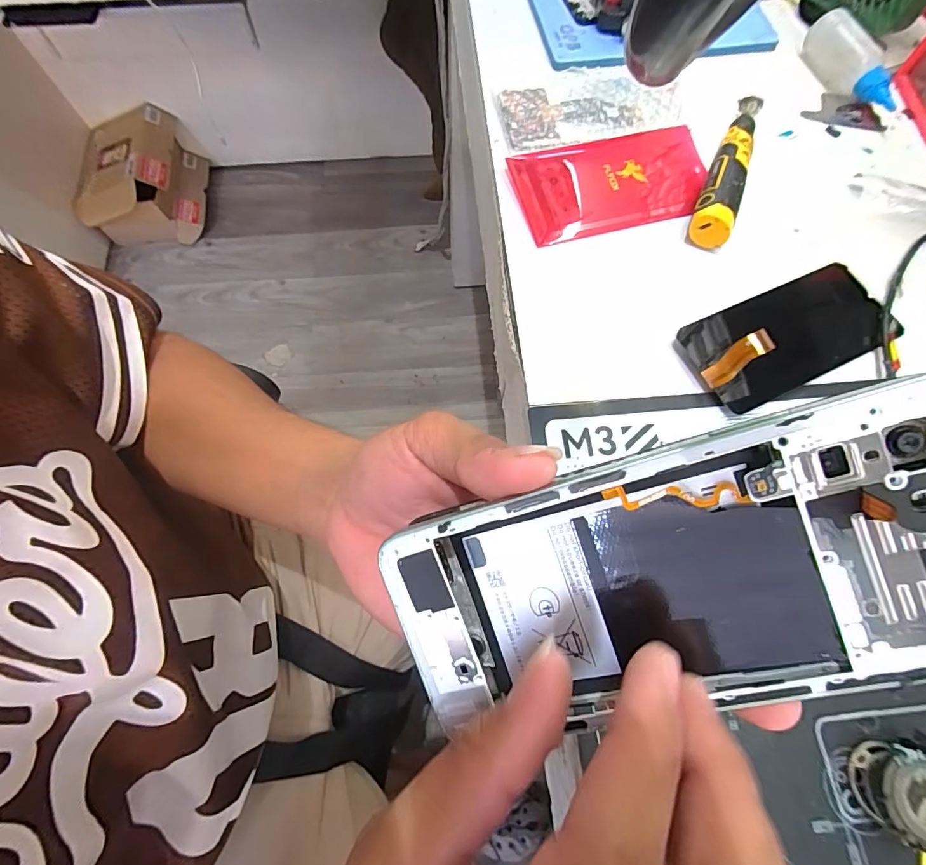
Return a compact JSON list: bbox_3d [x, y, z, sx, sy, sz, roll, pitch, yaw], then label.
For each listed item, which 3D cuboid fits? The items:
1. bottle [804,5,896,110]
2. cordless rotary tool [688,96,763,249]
[{"bbox_3d":[0.349,-0.329,0.412,0.034,0.042,0.100,-13,71,-5],"label":"bottle"},{"bbox_3d":[0.216,-0.217,0.370,0.030,0.029,0.163,24,71,8],"label":"cordless rotary tool"}]

